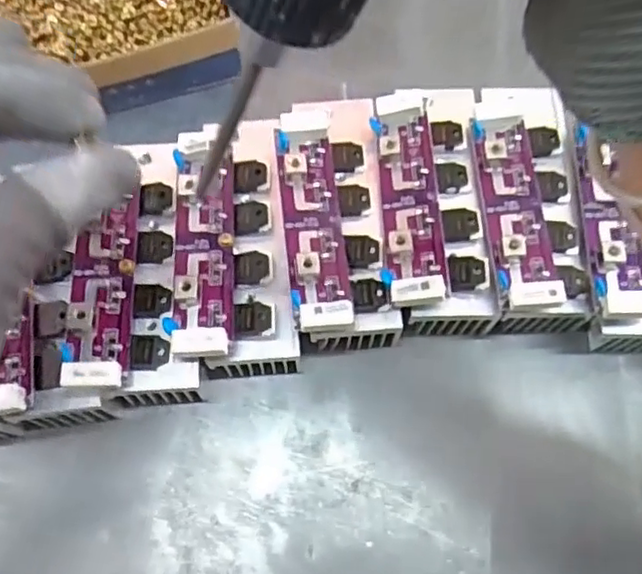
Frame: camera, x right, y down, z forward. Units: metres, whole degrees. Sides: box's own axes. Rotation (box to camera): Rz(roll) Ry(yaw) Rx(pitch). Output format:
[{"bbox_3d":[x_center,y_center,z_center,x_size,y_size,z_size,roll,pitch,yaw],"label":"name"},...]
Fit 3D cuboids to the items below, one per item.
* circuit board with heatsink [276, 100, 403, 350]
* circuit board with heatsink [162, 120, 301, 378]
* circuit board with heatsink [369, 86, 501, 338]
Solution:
[{"bbox_3d":[0.007,-0.034,0.311,0.048,0.047,0.123,-4,70,-3],"label":"circuit board with heatsink"},{"bbox_3d":[-0.042,-0.017,0.306,0.052,0.048,0.117,-6,70,-4],"label":"circuit board with heatsink"},{"bbox_3d":[0.052,-0.039,0.317,0.050,0.047,0.123,-3,70,-2],"label":"circuit board with heatsink"}]

